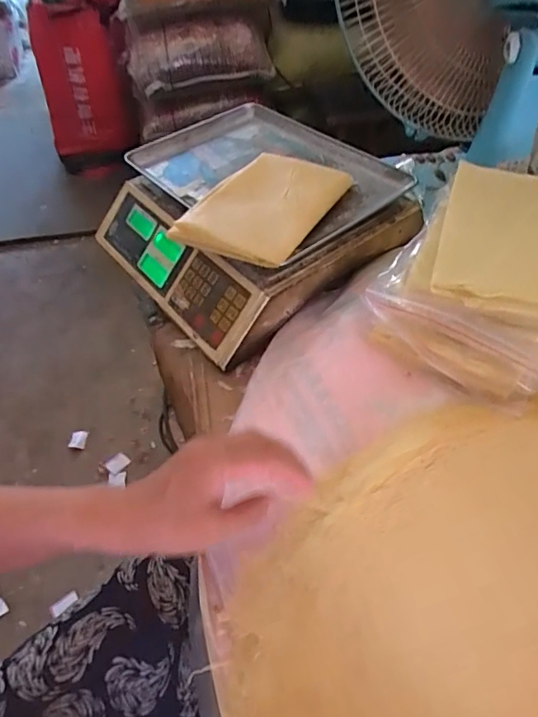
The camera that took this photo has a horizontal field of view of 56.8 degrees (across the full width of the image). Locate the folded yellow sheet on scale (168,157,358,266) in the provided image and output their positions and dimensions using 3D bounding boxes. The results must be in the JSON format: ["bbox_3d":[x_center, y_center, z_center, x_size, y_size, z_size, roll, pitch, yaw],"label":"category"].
[{"bbox_3d":[-0.005,-0.185,0.591,0.139,0.026,0.191,26,56,16],"label":"folded yellow sheet on scale"}]

